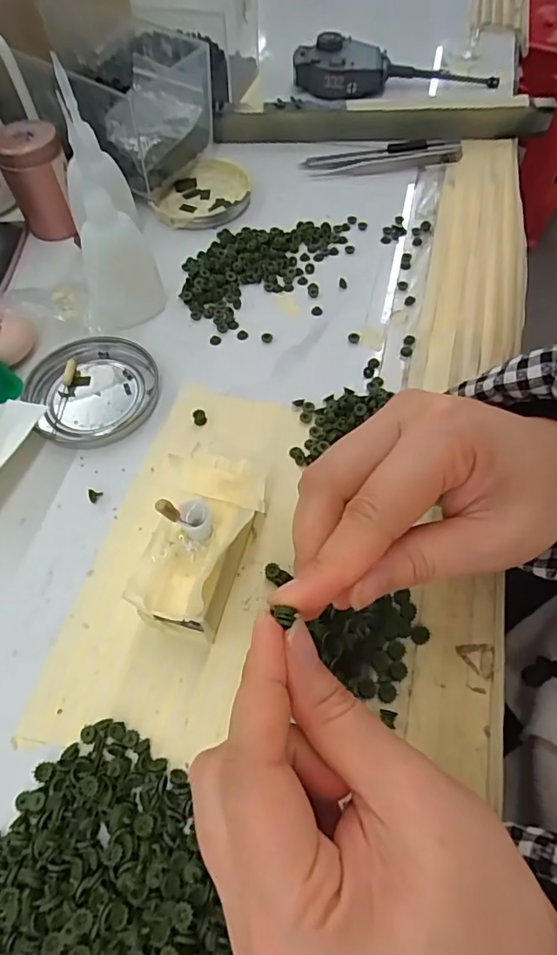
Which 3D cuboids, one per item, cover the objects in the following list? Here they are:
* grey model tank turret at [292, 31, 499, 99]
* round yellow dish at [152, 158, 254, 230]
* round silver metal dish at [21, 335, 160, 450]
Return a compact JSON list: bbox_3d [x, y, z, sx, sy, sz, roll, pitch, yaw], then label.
[{"bbox_3d":[0.106,-0.386,0.482,0.180,0.033,0.053,-8,60,-3],"label":"grey model tank turret"},{"bbox_3d":[-0.059,-0.224,0.412,0.071,0.013,0.078,2,60,3],"label":"round yellow dish"},{"bbox_3d":[-0.110,-0.053,0.310,0.070,0.010,0.077,-1,60,1],"label":"round silver metal dish"}]

